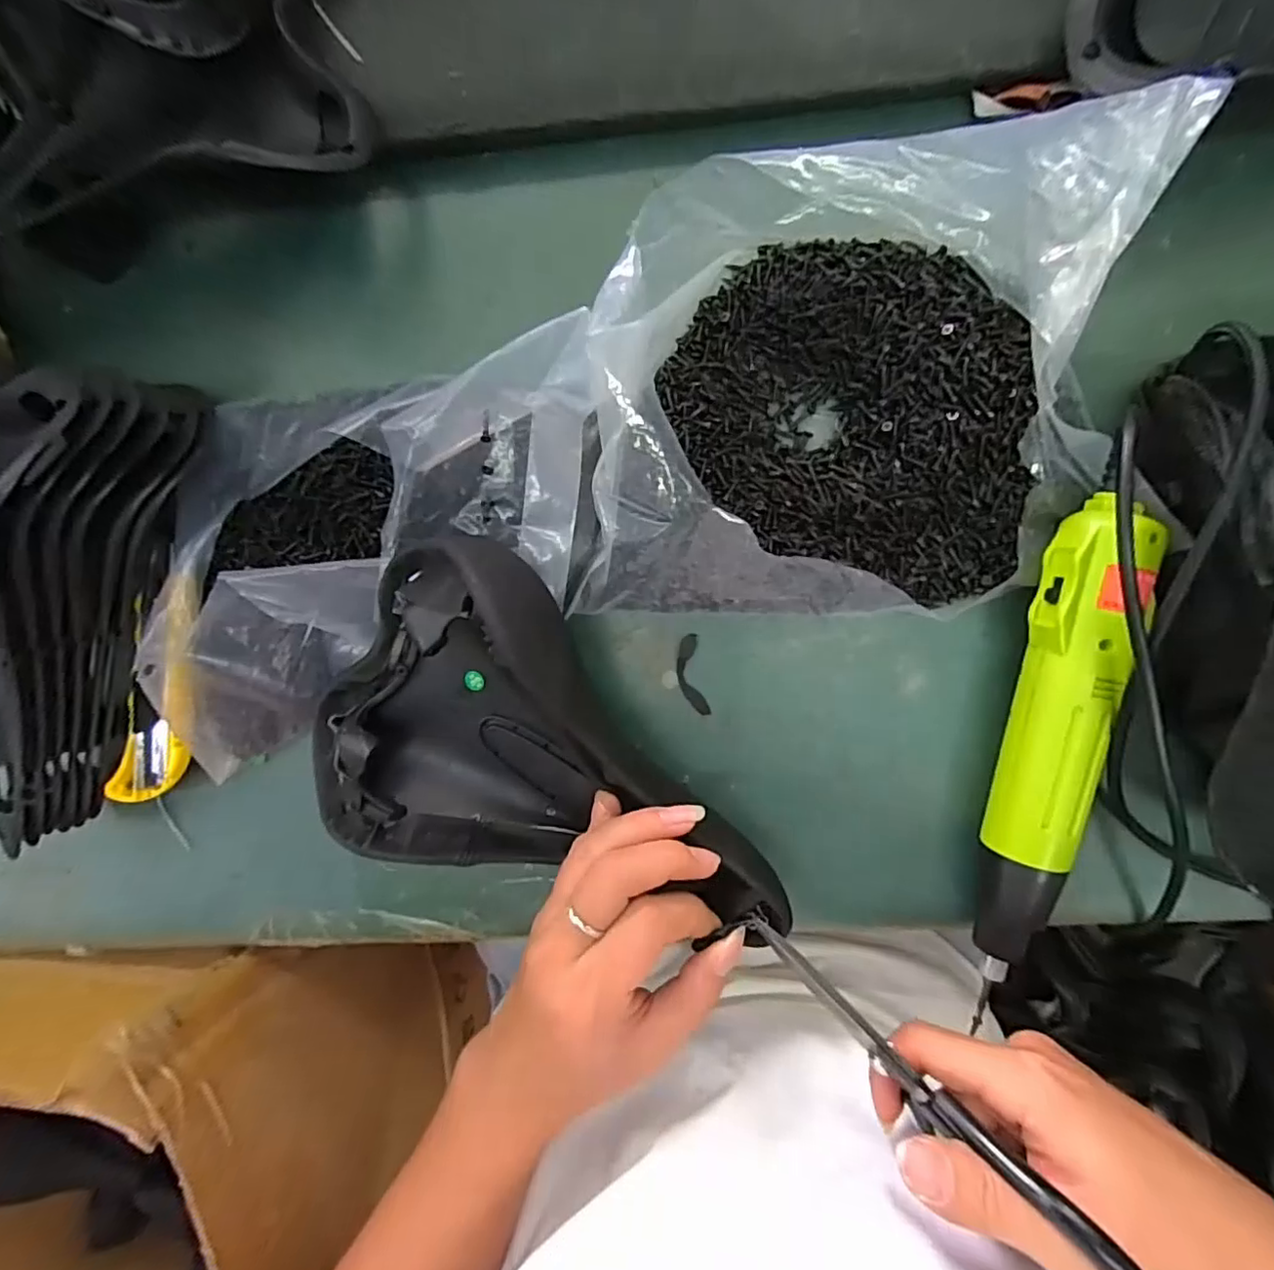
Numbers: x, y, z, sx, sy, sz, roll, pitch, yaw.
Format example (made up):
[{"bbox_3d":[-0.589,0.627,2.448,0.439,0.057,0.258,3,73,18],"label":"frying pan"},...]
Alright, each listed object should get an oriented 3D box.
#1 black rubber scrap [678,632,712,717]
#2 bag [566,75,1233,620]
[{"bbox_3d":[0.030,0.023,0.336,0.014,0.004,0.046,-10,93,5],"label":"black rubber scrap"},{"bbox_3d":[0.098,-0.116,0.283,0.253,0.074,0.212,1,94,5],"label":"bag"}]

